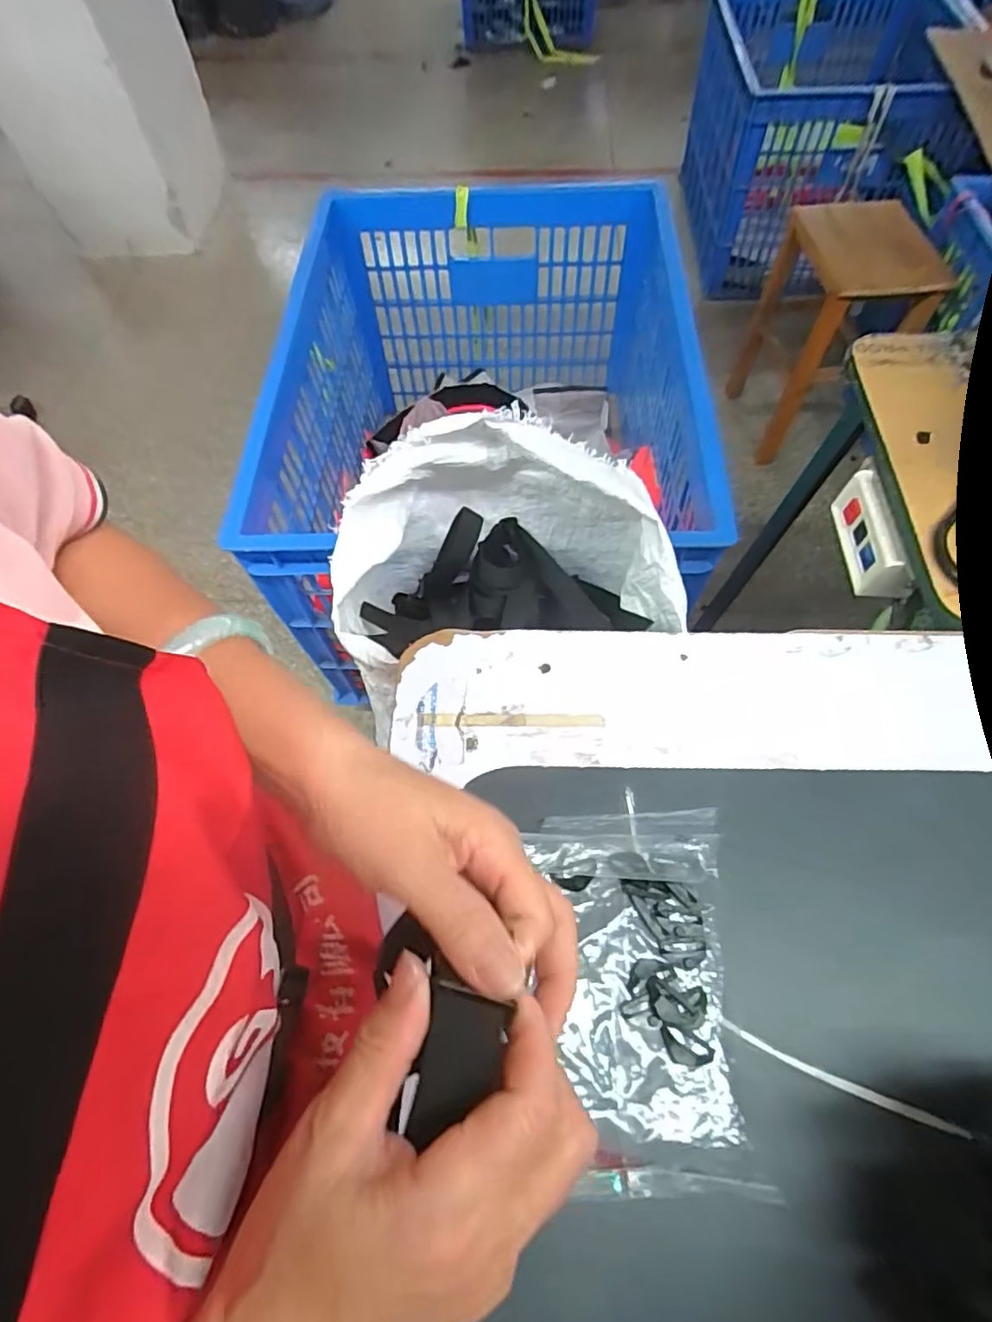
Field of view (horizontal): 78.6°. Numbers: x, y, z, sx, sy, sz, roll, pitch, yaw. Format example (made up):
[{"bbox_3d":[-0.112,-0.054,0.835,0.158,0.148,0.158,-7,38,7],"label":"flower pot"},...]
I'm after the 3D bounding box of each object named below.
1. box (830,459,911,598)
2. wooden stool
[{"bbox_3d":[0.342,-0.117,0.551,0.036,0.050,0.121,-2,62,1],"label":"box"},{"bbox_3d":[0.756,-0.760,1.406,0.269,0.424,0.317,-5,62,0],"label":"wooden stool"}]

